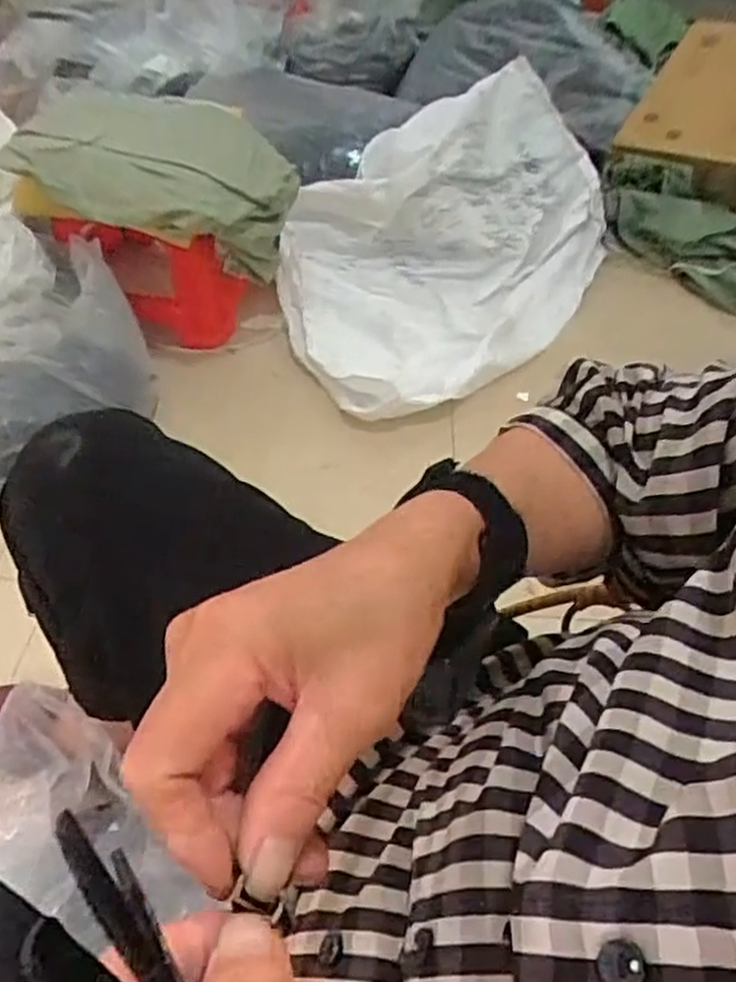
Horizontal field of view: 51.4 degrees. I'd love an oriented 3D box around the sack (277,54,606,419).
[{"bbox_3d":[0.158,-0.429,1.321,0.663,0.269,0.491,-21,52,-22],"label":"sack"}]

